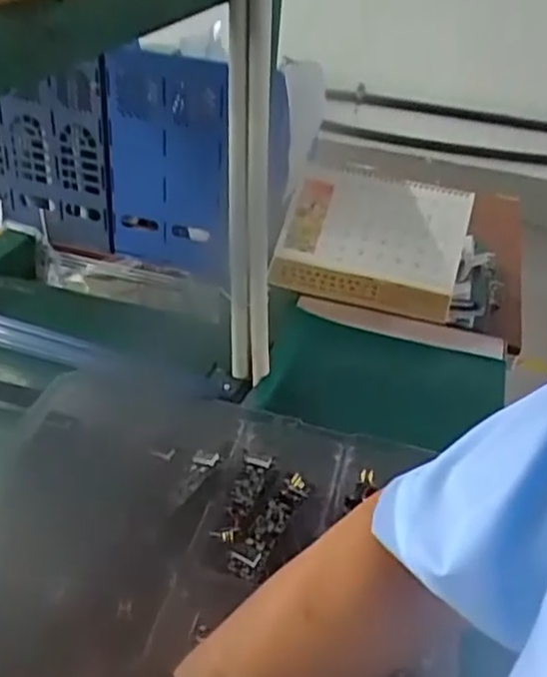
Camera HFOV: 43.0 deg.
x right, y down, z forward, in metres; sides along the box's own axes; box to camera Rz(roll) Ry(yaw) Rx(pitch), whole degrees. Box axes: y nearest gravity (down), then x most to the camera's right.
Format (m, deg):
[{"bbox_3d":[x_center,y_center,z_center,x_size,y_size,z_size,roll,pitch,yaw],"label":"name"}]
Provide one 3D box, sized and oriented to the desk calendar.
[{"bbox_3d":[0.144,-0.150,1.021,0.257,0.133,0.176,14,34,9],"label":"desk calendar"}]

